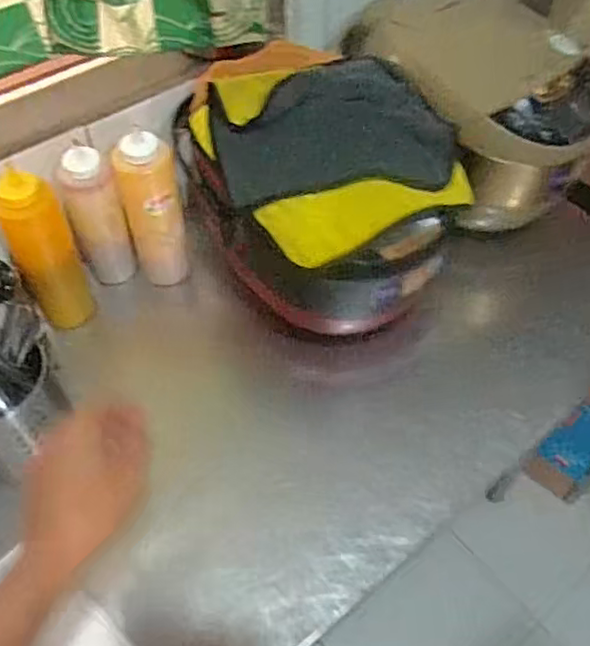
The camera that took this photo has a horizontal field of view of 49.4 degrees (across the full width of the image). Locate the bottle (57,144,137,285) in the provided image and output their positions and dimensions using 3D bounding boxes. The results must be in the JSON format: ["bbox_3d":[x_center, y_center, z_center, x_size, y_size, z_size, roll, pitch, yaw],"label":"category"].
[{"bbox_3d":[-0.253,-0.136,0.829,0.059,0.195,0.058,-19,56,-14],"label":"bottle"}]

